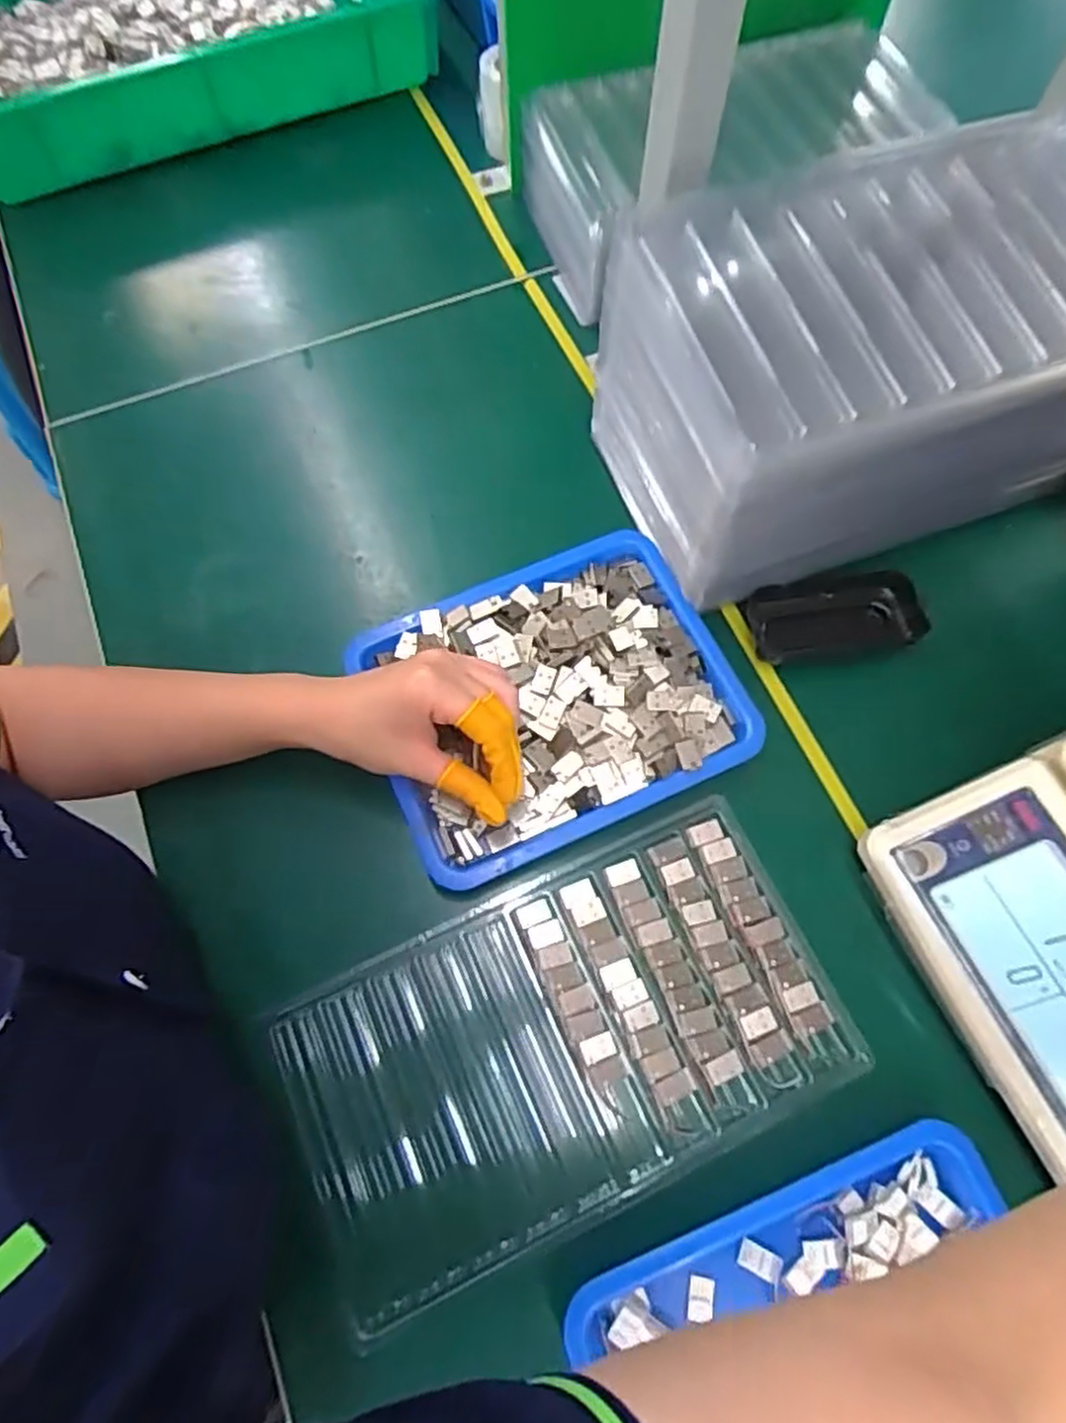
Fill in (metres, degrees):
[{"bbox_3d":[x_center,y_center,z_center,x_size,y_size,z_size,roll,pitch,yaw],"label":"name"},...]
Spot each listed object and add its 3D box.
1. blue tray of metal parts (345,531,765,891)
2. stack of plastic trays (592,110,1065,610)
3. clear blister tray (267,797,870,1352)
[{"bbox_3d":[0.012,-0.010,0.450,0.216,0.029,0.168,-22,71,-11],"label":"blue tray of metal parts"},{"bbox_3d":[0.209,-0.210,0.450,0.295,0.149,0.171,-20,70,-6],"label":"stack of plastic trays"},{"bbox_3d":[0.017,0.176,0.391,0.282,0.011,0.158,-24,71,-8],"label":"clear blister tray"}]

